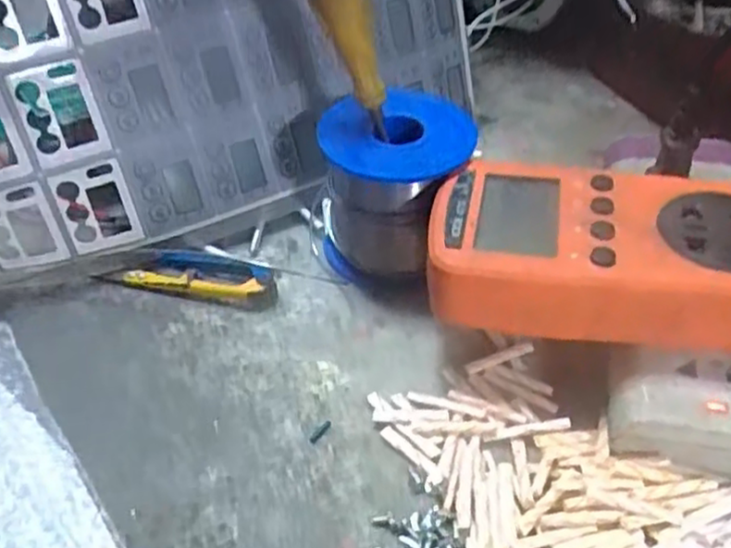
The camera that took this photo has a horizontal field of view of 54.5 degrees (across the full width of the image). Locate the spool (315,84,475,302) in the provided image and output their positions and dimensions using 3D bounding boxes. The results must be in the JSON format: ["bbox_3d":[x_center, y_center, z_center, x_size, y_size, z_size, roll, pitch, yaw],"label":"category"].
[{"bbox_3d":[0.013,-0.038,0.315,0.064,0.067,0.066,-10,45,-10],"label":"spool"}]

